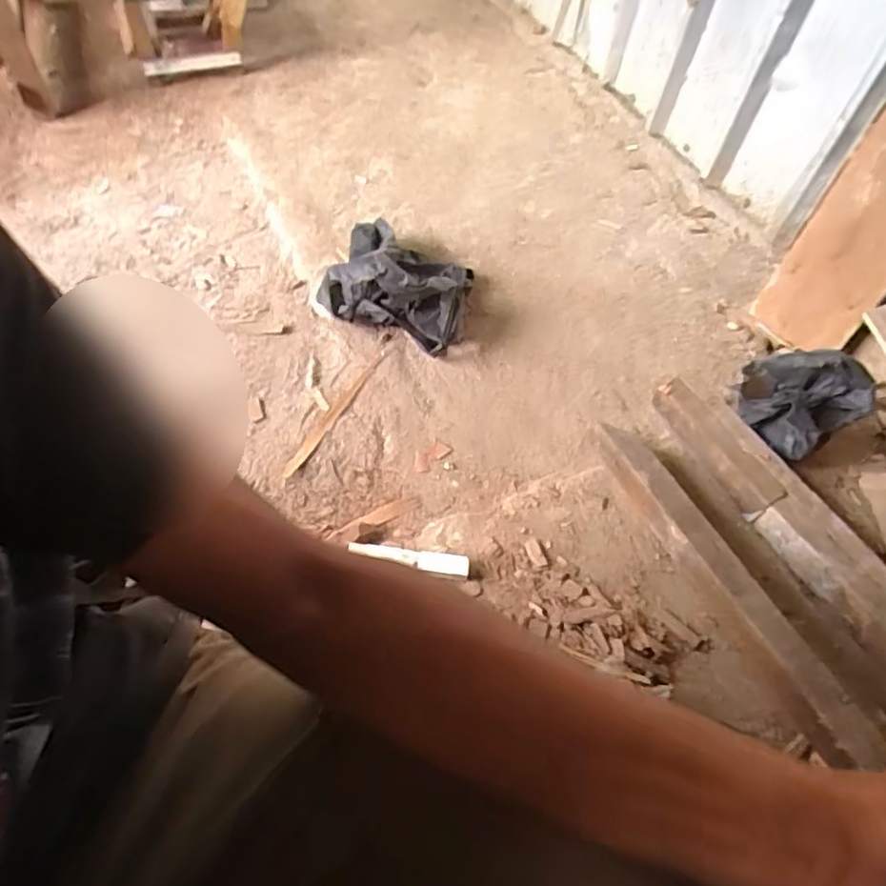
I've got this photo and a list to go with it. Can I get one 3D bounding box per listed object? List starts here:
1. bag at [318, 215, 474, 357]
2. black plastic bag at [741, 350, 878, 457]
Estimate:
[{"bbox_3d":[-0.073,-0.321,1.155,0.279,0.168,0.235,19,56,8],"label":"bag"},{"bbox_3d":[0.531,-0.066,0.899,0.105,0.149,0.144,-24,61,-20],"label":"black plastic bag"}]

